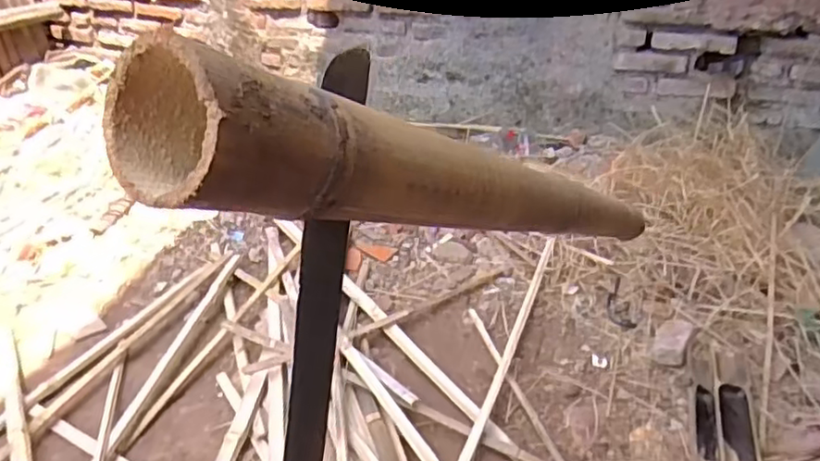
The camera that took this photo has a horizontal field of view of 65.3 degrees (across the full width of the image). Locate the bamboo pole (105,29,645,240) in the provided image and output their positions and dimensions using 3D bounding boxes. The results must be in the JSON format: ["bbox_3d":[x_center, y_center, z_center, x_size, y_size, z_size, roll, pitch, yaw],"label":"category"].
[{"bbox_3d":[0.065,-0.024,0.432,0.047,0.047,0.562,19,7,30],"label":"bamboo pole"}]

